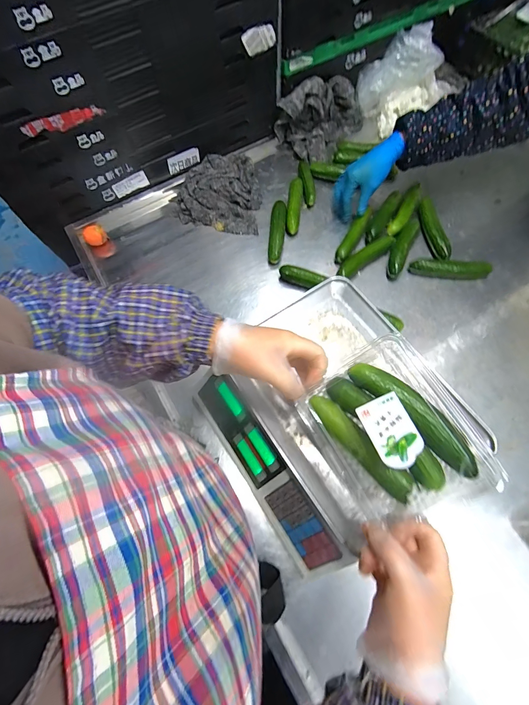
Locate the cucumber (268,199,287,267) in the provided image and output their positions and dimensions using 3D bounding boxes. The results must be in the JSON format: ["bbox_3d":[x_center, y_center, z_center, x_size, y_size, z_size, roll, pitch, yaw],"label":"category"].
[{"bbox_3d":[0.026,-0.256,0.660,0.031,0.024,0.142,6,81,4],"label":"cucumber"}]

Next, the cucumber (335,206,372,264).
[{"bbox_3d":[0.189,-0.246,0.665,0.027,0.026,0.149,27,71,12],"label":"cucumber"}]

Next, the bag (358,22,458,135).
[{"bbox_3d":[0.346,-0.661,0.769,0.248,0.123,0.139,-39,72,-13],"label":"bag"}]

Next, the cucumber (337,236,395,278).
[{"bbox_3d":[0.208,-0.196,0.641,0.150,0.030,0.026,-37,71,-12],"label":"cucumber"}]

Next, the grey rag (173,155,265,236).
[{"bbox_3d":[-0.108,-0.362,0.714,0.194,0.049,0.208,-2,67,1],"label":"grey rag"}]

